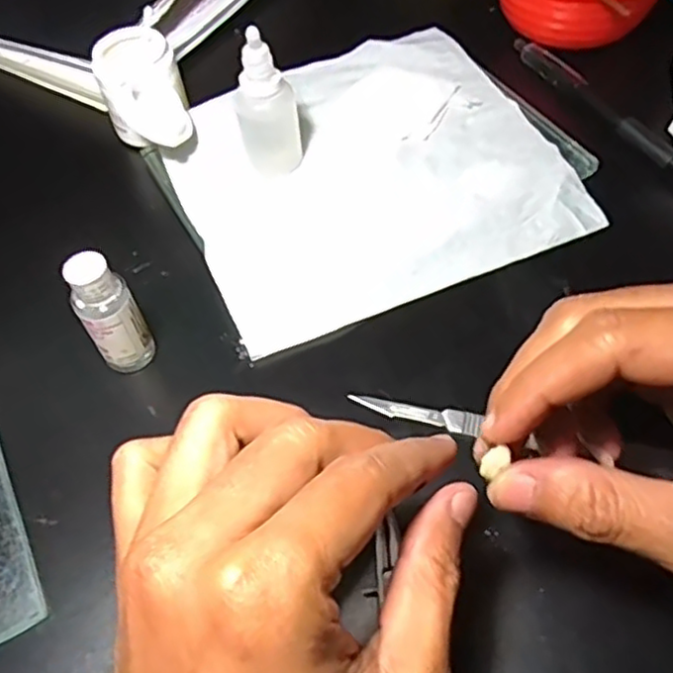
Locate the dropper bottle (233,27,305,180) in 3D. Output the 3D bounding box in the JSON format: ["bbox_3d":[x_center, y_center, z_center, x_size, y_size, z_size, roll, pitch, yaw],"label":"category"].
[{"bbox_3d":[-0.035,-0.113,0.341,0.024,0.072,0.021,13,59,12],"label":"dropper bottle"}]

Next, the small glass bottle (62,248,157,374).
[{"bbox_3d":[-0.095,-0.007,0.294,0.022,0.064,0.021,-24,58,-11],"label":"small glass bottle"}]

